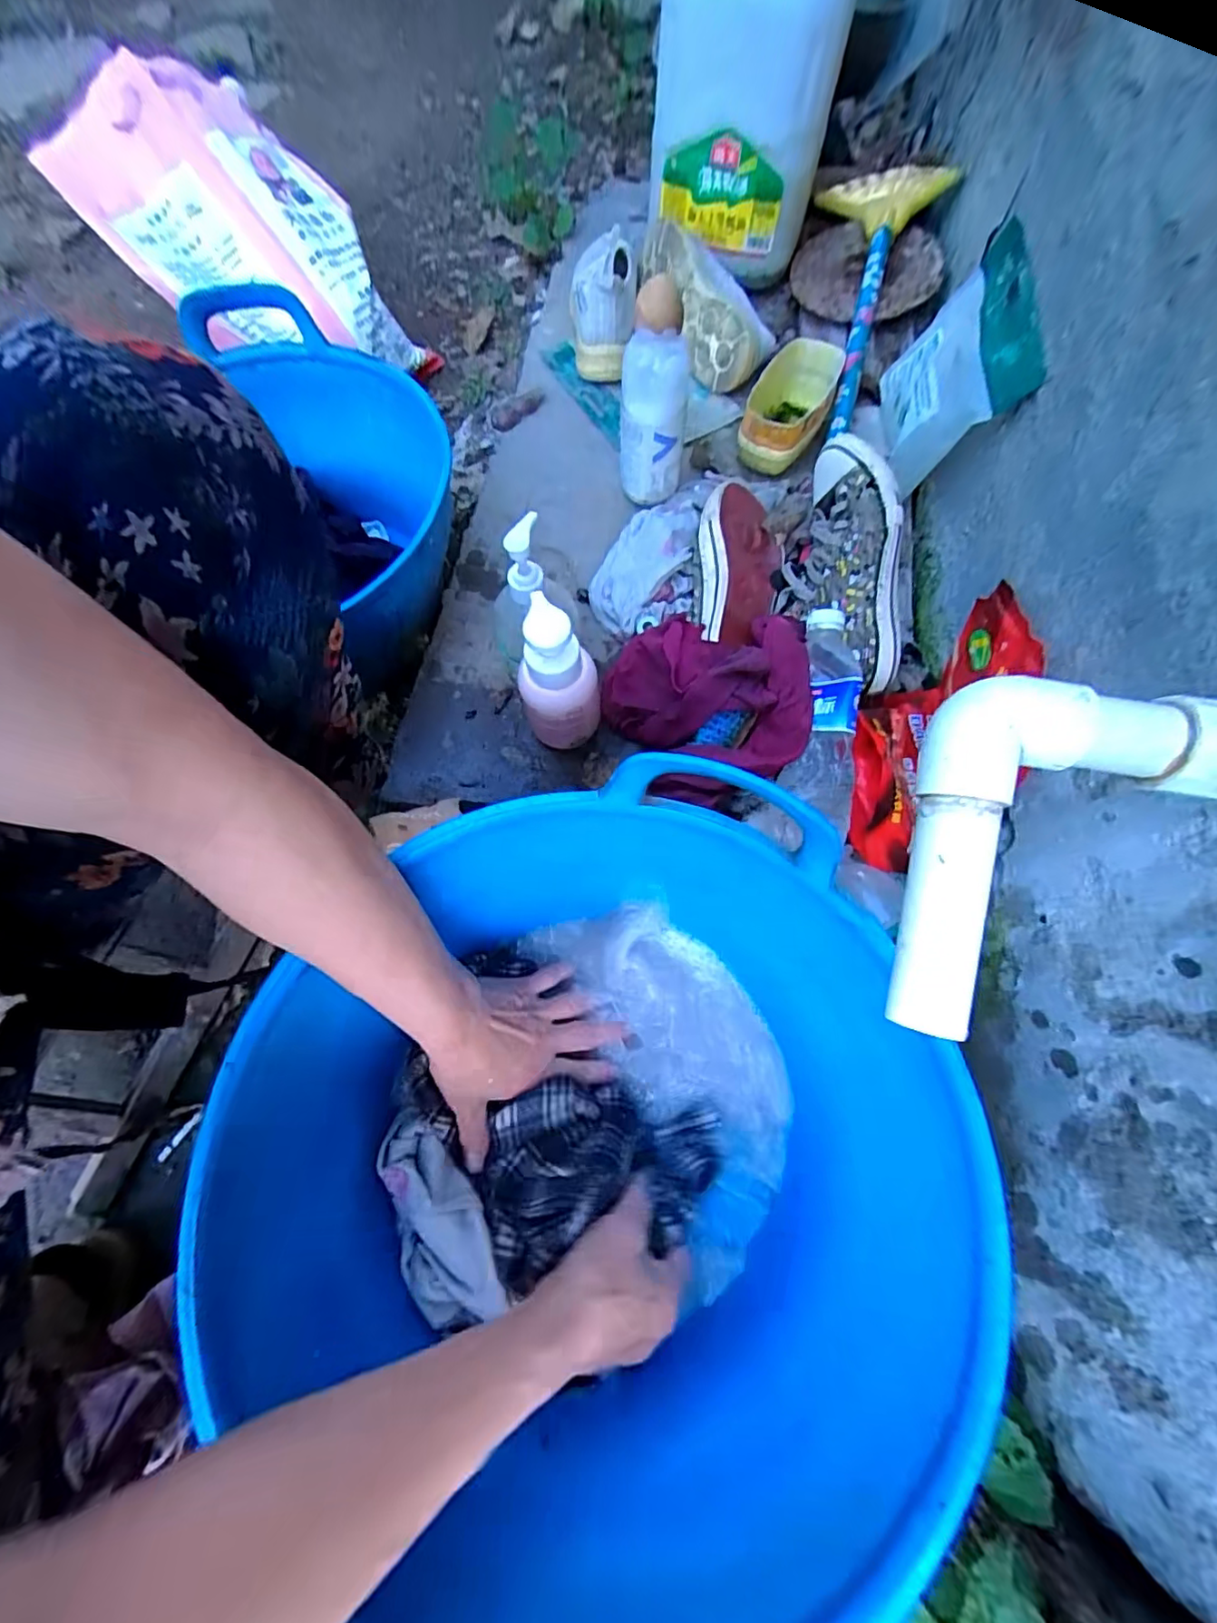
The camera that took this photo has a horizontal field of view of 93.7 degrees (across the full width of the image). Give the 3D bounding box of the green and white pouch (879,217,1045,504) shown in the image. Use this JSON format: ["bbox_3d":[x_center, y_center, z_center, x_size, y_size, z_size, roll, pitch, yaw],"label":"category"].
[{"bbox_3d":[0.352,-0.461,0.587,0.038,0.161,0.244,22,64,-22],"label":"green and white pouch"}]

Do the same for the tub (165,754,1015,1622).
[{"bbox_3d":[-0.006,0.200,0.340,0.381,0.211,0.384,0,70,0],"label":"tub"}]

